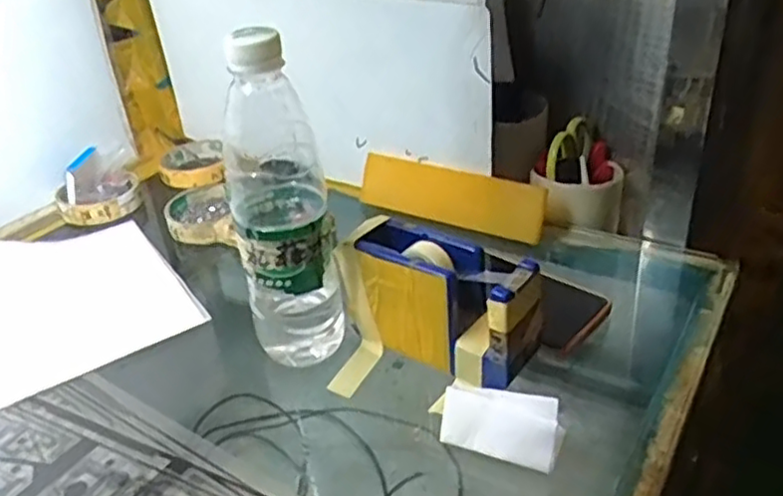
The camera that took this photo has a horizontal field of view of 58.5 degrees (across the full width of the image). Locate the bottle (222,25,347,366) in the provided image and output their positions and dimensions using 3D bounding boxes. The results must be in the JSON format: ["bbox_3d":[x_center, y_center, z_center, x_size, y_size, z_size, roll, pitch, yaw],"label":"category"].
[{"bbox_3d":[-0.071,-0.024,0.456,0.061,0.228,0.064,-9,31,-8],"label":"bottle"}]

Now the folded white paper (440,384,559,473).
[{"bbox_3d":[0.063,0.101,0.407,0.065,0.032,0.029,6,33,18],"label":"folded white paper"}]

